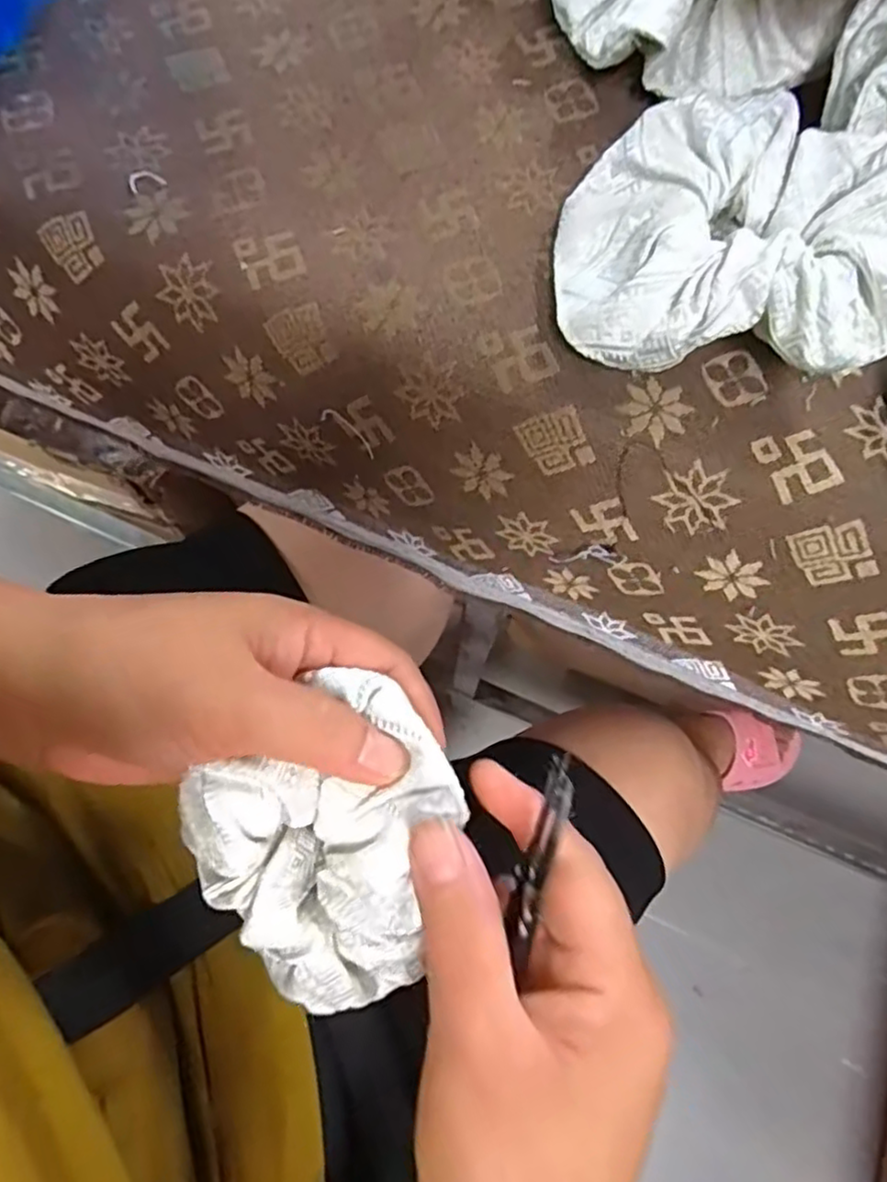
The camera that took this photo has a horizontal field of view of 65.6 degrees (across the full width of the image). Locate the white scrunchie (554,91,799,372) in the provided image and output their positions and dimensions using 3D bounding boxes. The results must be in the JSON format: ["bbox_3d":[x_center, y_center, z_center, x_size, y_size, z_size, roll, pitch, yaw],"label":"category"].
[{"bbox_3d":[0.070,-0.113,0.217,0.065,0.040,0.088,14,73,5],"label":"white scrunchie"}]

